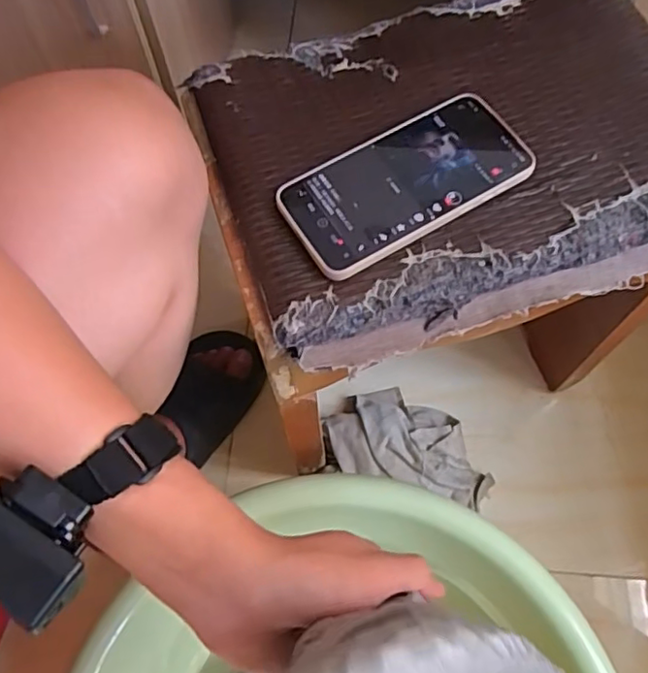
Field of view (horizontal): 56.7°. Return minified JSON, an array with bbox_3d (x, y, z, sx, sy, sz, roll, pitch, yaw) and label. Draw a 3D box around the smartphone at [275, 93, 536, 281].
[{"bbox_3d":[0.057,-0.106,0.403,0.169,0.008,0.079,-29,68,-12],"label":"smartphone"}]

